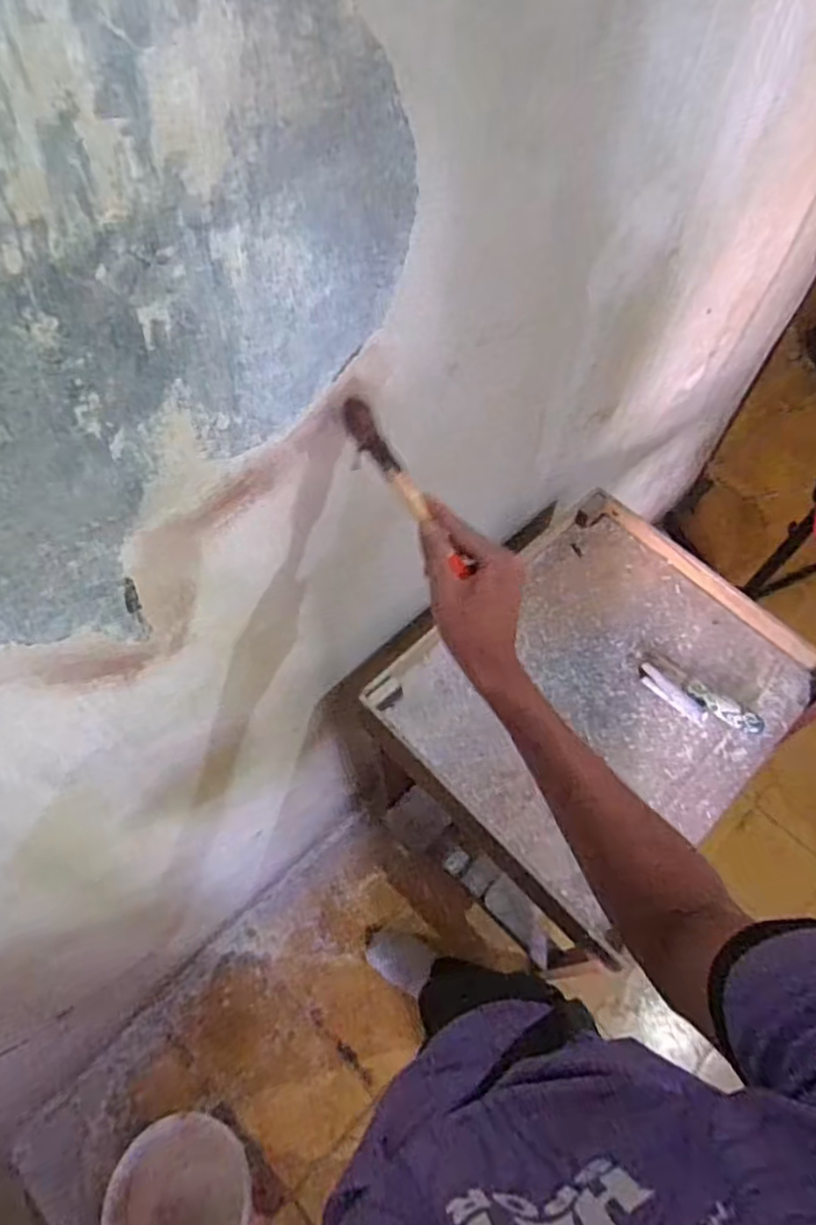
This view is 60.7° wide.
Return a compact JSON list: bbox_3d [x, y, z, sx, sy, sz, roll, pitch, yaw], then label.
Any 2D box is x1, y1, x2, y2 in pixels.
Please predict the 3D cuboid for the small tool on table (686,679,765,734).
[{"bbox_3d":[0.432,0.131,0.951,0.108,0.016,0.036,27,62,13],"label":"small tool on table"}]

